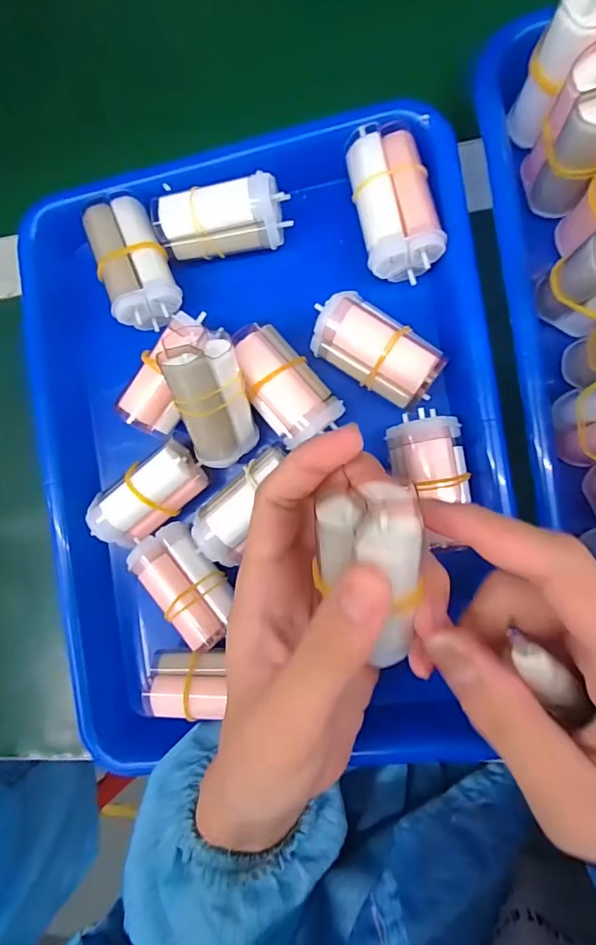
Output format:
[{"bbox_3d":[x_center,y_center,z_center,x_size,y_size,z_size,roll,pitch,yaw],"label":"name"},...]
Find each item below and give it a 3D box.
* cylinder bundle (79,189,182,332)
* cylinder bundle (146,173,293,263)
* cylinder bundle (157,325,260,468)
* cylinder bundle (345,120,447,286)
[{"bbox_3d":[-0.090,-0.116,0.256,0.034,0.026,0.066,-22,85,8],"label":"cylinder bundle"},{"bbox_3d":[-0.040,-0.135,0.252,0.068,0.035,0.030,-8,87,9],"label":"cylinder bundle"},{"bbox_3d":[-0.042,-0.037,0.230,0.032,0.026,0.074,-6,131,9],"label":"cylinder bundle"},{"bbox_3d":[0.050,-0.135,0.242,0.037,0.037,0.073,-13,86,9],"label":"cylinder bundle"}]

